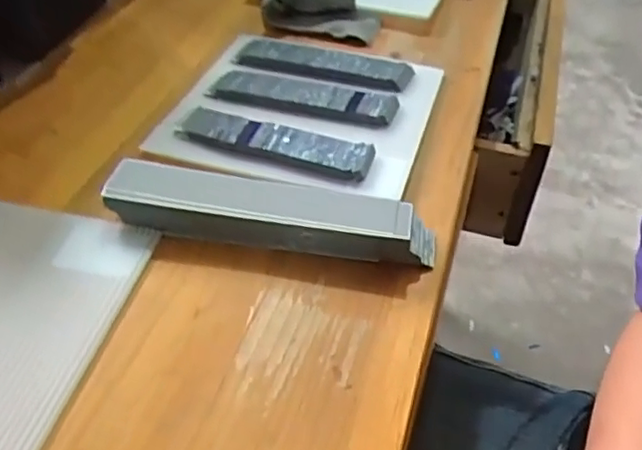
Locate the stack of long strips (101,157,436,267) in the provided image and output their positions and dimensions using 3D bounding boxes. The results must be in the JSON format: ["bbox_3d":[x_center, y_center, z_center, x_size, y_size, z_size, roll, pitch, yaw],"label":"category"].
[{"bbox_3d":[-0.025,-0.005,0.330,0.165,0.022,0.031,9,44,6],"label":"stack of long strips"}]

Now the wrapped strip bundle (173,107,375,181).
[{"bbox_3d":[-0.029,-0.050,0.383,0.120,0.009,0.031,15,45,13],"label":"wrapped strip bundle"}]

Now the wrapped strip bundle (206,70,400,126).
[{"bbox_3d":[-0.011,-0.086,0.421,0.122,0.007,0.032,13,44,10],"label":"wrapped strip bundle"}]

